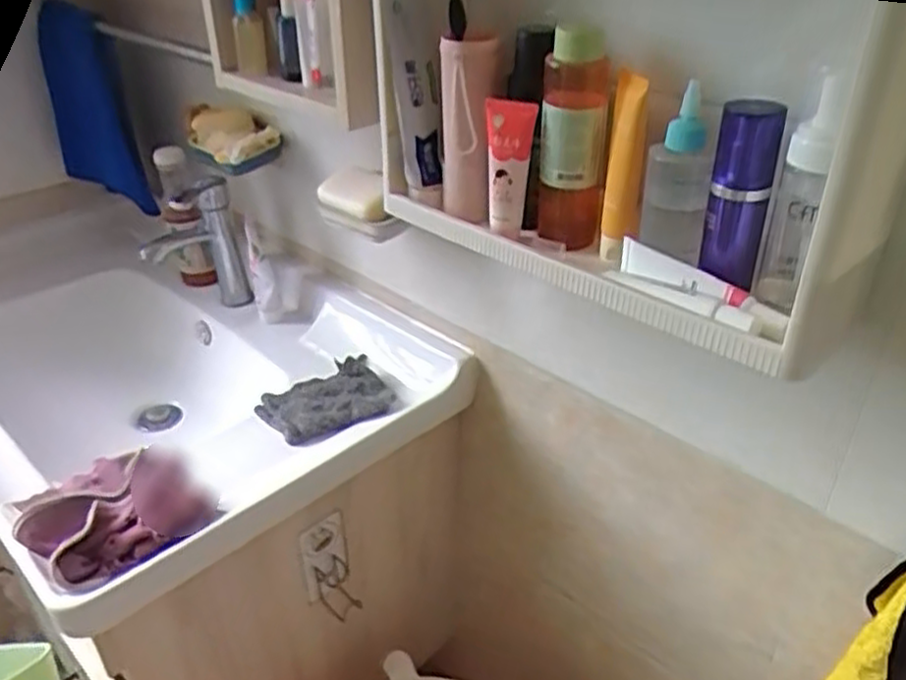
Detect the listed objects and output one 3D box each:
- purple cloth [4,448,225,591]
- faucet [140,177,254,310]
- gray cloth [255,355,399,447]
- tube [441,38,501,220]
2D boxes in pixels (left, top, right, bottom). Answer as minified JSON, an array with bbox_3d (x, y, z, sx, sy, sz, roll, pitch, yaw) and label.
[{"bbox_3d":[-0.319,0.158,0.706,0.148,0.035,0.164,-27,41,-33],"label":"purple cloth"},{"bbox_3d":[-0.348,-0.115,1.019,0.125,0.187,0.066,-22,38,-27],"label":"faucet"},{"bbox_3d":[-0.145,0.069,0.867,0.133,0.029,0.107,-24,39,-30],"label":"gray cloth"},{"bbox_3d":[0.012,-0.184,0.660,0.050,0.149,0.063,1,33,4],"label":"tube"}]

